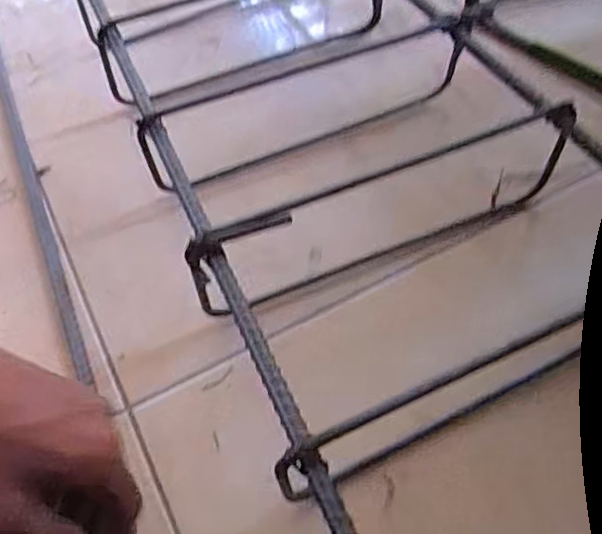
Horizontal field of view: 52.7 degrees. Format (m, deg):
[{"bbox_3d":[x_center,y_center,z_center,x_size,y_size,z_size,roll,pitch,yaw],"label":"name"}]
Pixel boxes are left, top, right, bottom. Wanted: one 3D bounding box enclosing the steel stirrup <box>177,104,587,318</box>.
[{"bbox_3d":[0.059,-0.037,0.441,0.281,0.107,0.020,-20,53,-9],"label":"steel stirrup"}]

